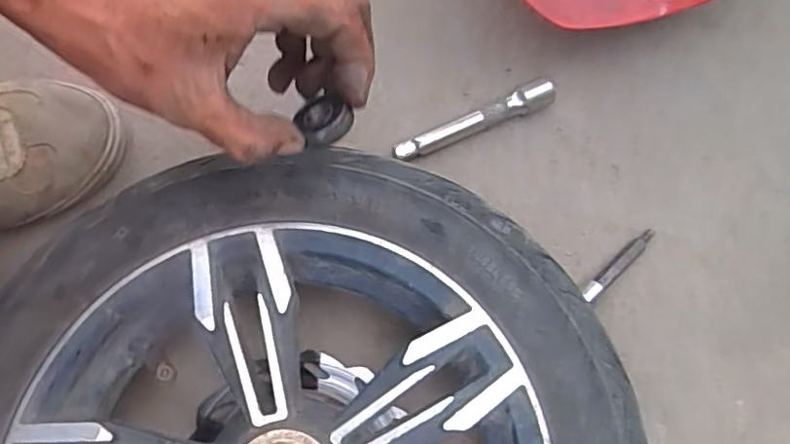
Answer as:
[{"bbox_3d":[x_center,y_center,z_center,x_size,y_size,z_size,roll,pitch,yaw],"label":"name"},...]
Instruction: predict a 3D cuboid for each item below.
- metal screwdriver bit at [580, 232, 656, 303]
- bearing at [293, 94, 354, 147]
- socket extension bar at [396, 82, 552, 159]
[{"bbox_3d":[0.154,0.030,0.418,0.073,0.013,0.010,-40,77,-12],"label":"metal screwdriver bit"},{"bbox_3d":[-0.034,-0.050,0.305,0.023,0.012,0.024,-29,57,12],"label":"bearing"},{"bbox_3d":[0.058,-0.073,0.441,0.122,0.019,0.016,-21,74,-7],"label":"socket extension bar"}]

